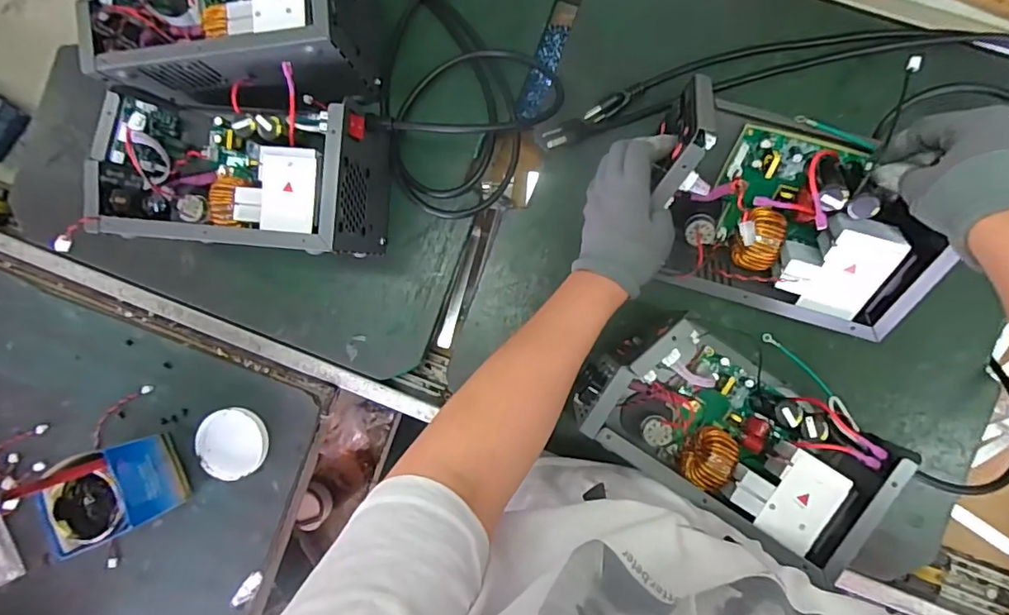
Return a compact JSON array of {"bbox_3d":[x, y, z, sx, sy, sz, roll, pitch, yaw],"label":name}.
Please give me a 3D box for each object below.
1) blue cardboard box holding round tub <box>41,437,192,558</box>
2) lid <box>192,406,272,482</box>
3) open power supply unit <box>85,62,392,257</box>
[{"bbox_3d":[-0.458,0.215,0.624,0.097,0.111,0.096,-19,89,5],"label":"blue cardboard box holding round tub"},{"bbox_3d":[-0.339,0.169,0.663,0.085,0.015,0.084,0,90,5],"label":"lid"},{"bbox_3d":[-0.266,-0.144,0.581,0.254,0.162,0.161,6,91,5],"label":"open power supply unit"}]

